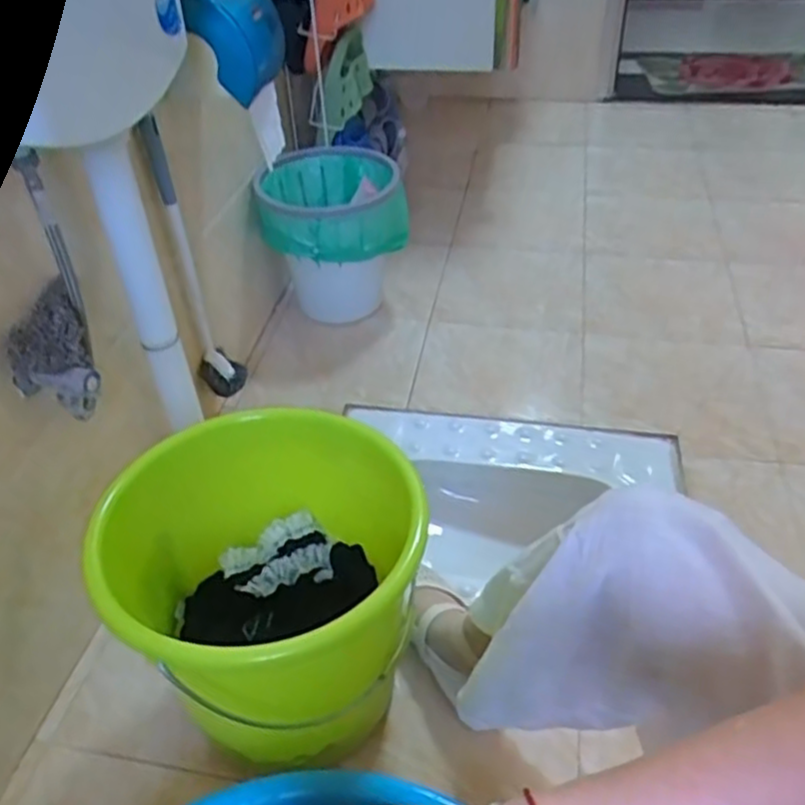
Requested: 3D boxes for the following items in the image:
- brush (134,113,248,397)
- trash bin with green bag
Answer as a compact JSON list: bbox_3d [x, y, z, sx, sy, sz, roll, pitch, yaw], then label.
[{"bbox_3d":[-0.300,-0.193,1.066,0.067,0.435,0.049,-10,41,-8],"label":"brush"},{"bbox_3d":[-0.128,-0.293,1.366,0.256,0.281,0.230,-10,41,-8],"label":"trash bin with green bag"}]

